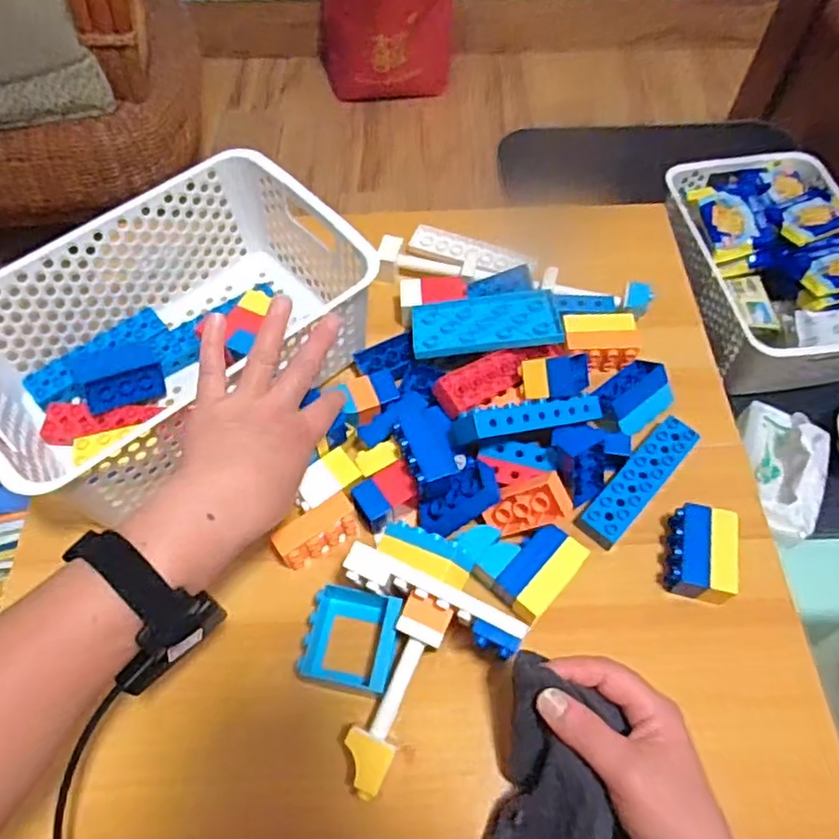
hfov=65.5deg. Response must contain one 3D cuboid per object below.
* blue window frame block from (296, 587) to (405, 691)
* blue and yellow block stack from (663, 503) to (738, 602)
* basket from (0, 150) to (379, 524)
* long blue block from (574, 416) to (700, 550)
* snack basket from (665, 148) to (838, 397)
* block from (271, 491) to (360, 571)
[{"bbox_3d":[-0.049,0.153,0.463,0.067,0.034,0.067,12,61,7],"label":"blue window frame block"},{"bbox_3d":[0.211,0.101,0.490,0.045,0.029,0.067,9,60,6],"label":"blue and yellow block stack"},{"bbox_3d":[-0.207,-0.072,0.550,0.304,0.115,0.204,-38,66,-19],"label":"basket"},{"bbox_3d":[0.178,0.048,0.528,0.034,0.017,0.127,39,67,20],"label":"long blue block"},{"bbox_3d":[0.435,-0.199,0.803,0.224,0.108,0.323,-6,60,-3],"label":"snack basket"},{"bbox_3d":[-0.079,0.086,0.501,0.066,0.028,0.025,-33,65,-17],"label":"block"}]

